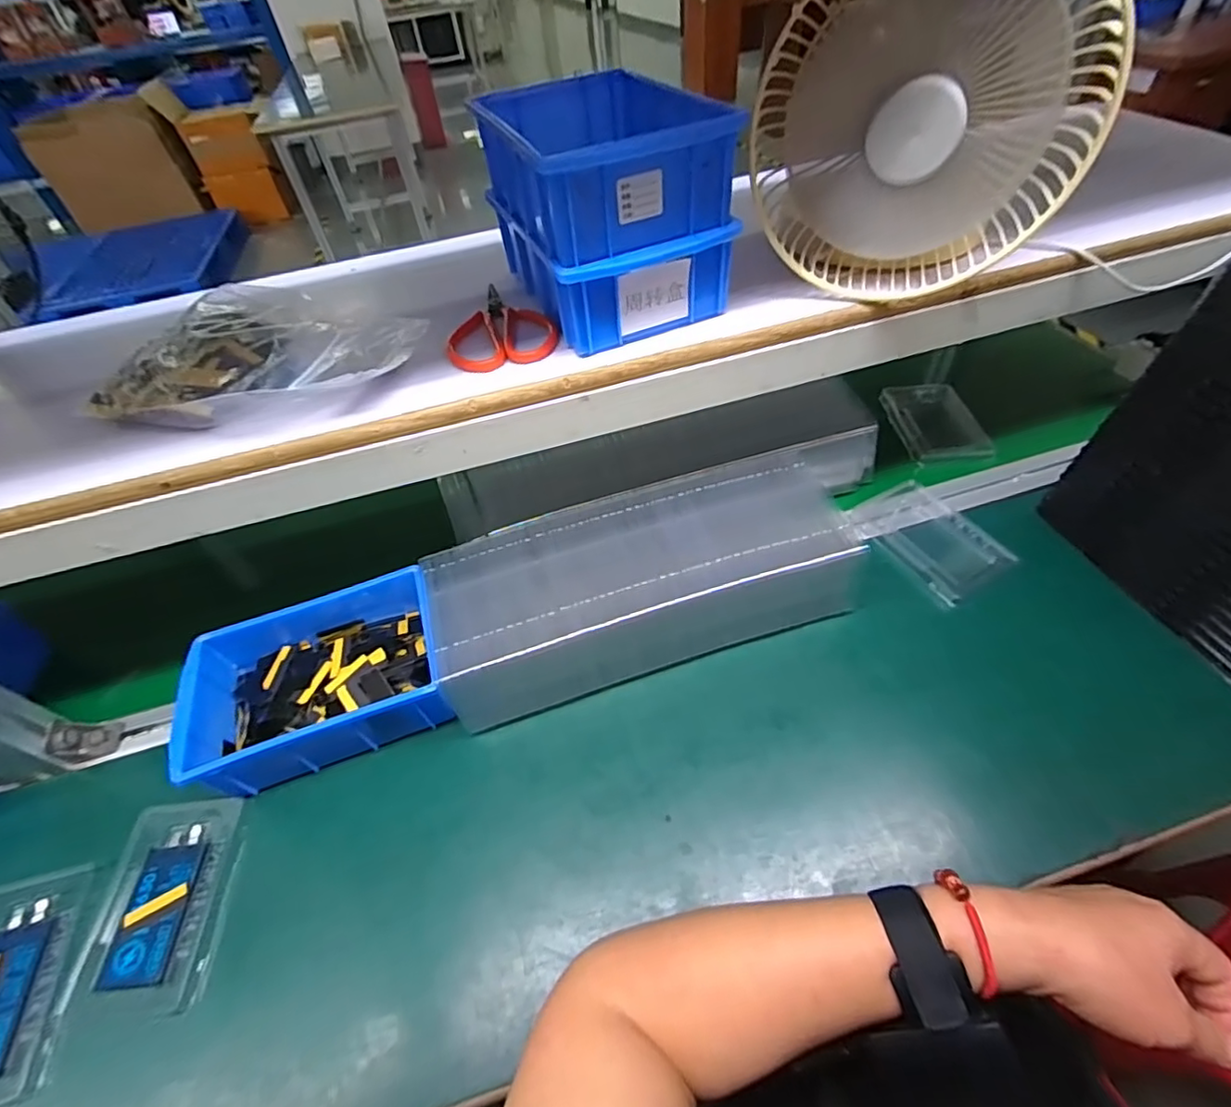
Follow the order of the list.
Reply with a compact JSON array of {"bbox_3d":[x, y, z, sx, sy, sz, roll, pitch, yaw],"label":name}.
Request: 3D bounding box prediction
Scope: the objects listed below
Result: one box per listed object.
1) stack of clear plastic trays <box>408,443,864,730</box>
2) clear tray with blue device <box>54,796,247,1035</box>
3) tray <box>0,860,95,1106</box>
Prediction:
[{"bbox_3d":[0.026,0.028,0.497,0.352,0.091,0.161,-15,51,-7],"label":"stack of clear plastic trays"},{"bbox_3d":[-0.319,0.246,0.401,0.087,0.011,0.132,-9,48,-1],"label":"clear tray with blue device"},{"bbox_3d":[-0.406,0.284,0.375,0.085,0.006,0.132,-19,49,-9],"label":"tray"}]

